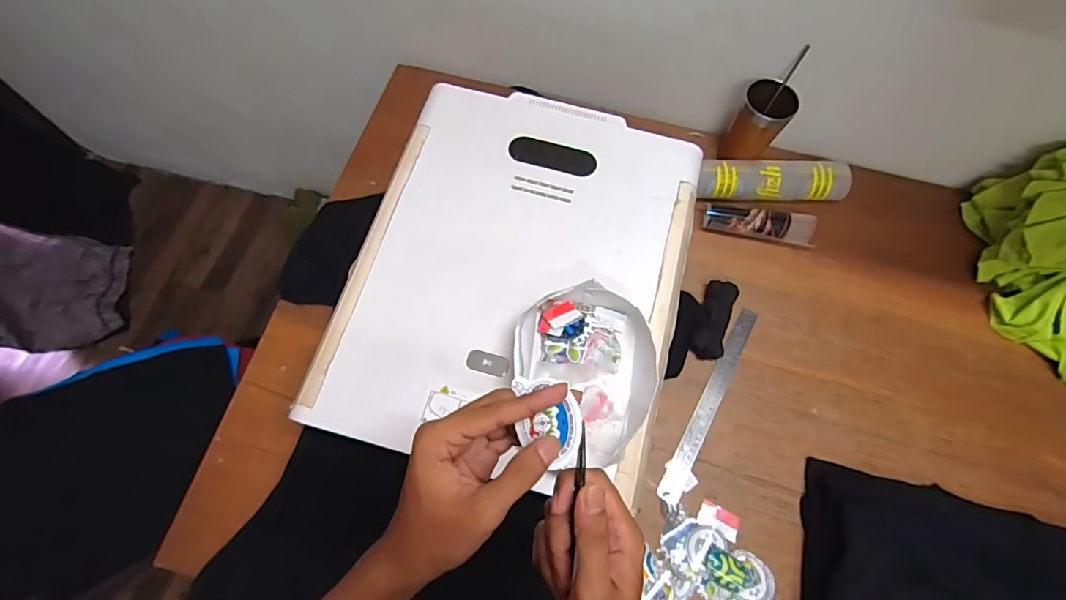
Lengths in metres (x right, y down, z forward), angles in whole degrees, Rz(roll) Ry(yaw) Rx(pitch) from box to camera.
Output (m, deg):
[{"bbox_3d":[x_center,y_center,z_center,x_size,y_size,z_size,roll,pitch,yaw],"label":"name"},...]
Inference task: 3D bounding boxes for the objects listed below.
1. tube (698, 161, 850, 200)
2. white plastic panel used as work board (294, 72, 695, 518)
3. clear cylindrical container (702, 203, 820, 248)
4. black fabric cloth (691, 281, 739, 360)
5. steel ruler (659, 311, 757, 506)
[{"bbox_3d":[0.405,-0.205,0.850,0.270,0.051,0.068,-3,68,-3],"label":"tube"},{"bbox_3d":[-0.014,-0.047,0.628,0.405,0.028,0.493,13,69,4],"label":"white plastic panel used as work board"},{"bbox_3d":[0.380,-0.128,0.827,0.180,0.047,0.049,11,68,3],"label":"clear cylindrical container"},{"bbox_3d":[0.284,0.030,0.772,0.050,0.027,0.133,22,69,7],"label":"black fabric cloth"},{"bbox_3d":[0.266,0.149,0.739,0.028,0.004,0.318,27,71,14],"label":"steel ruler"}]

